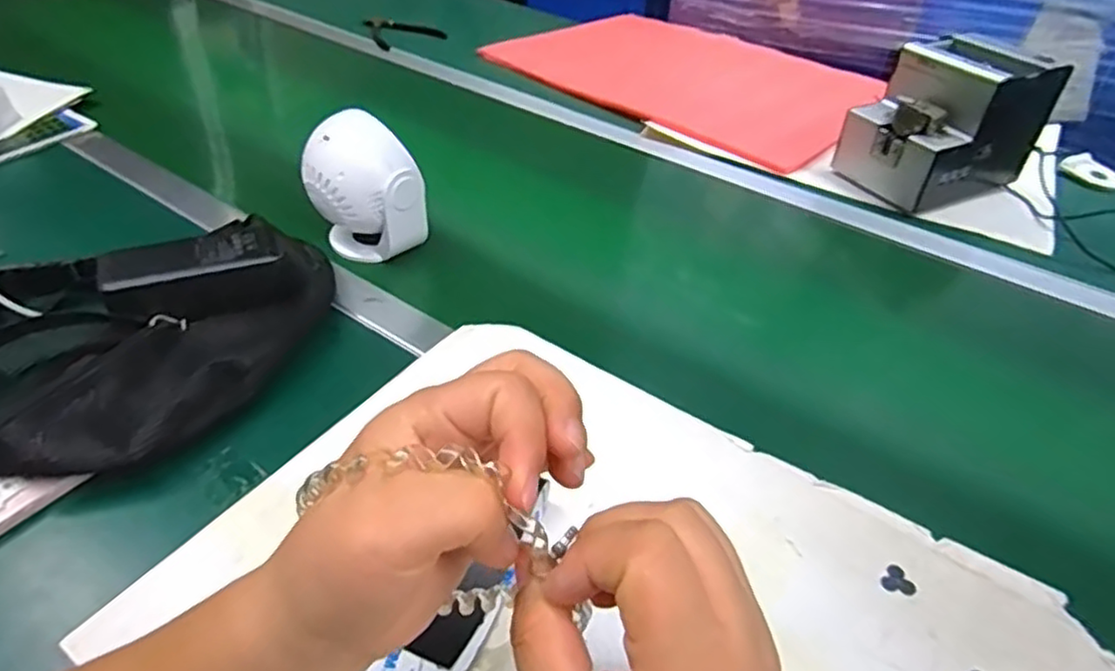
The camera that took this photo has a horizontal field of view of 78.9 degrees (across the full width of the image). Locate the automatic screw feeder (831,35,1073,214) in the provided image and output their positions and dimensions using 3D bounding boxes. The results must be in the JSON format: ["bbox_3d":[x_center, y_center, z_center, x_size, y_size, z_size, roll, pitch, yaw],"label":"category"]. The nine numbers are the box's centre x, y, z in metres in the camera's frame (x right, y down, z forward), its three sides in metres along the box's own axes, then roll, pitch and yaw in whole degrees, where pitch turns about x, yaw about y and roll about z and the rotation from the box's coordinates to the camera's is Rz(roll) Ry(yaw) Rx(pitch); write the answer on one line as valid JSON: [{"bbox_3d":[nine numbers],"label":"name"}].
[{"bbox_3d":[0.448,-0.241,0.783,0.192,0.155,0.131,-19,46,-25],"label":"automatic screw feeder"}]

